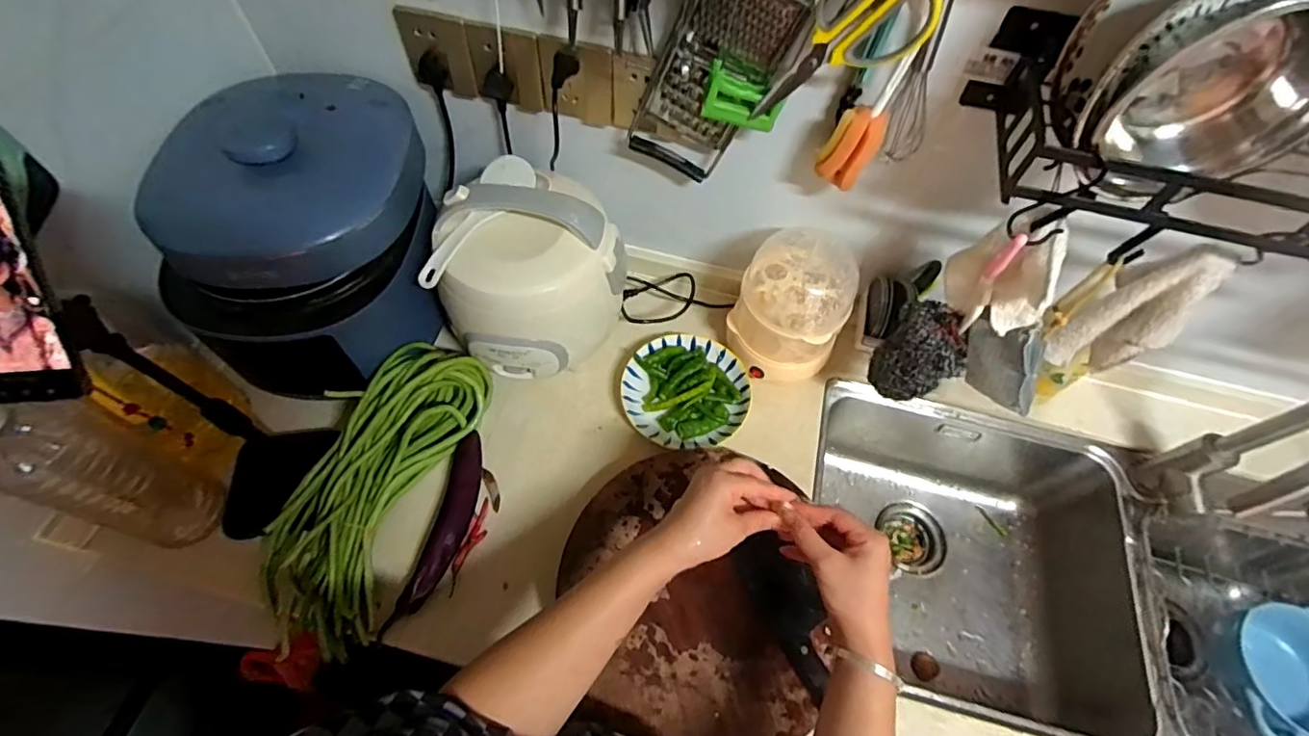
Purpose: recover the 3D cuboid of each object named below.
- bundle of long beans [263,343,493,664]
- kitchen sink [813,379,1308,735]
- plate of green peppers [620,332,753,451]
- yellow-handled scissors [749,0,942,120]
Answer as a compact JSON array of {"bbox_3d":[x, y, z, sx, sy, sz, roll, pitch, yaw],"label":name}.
[{"bbox_3d":[-0.328,0.130,0.640,0.141,0.101,0.342,16,60,6],"label":"bundle of long beans"},{"bbox_3d":[0.566,0.305,0.787,0.707,0.217,0.416,15,60,6],"label":"kitchen sink"},{"bbox_3d":[0.044,0.030,0.754,0.168,0.028,0.165,1,60,-2],"label":"plate of green peppers"},{"bbox_3d":[0.165,-0.294,0.506,0.105,0.179,0.024,32,57,-23],"label":"yellow-handled scissors"}]

